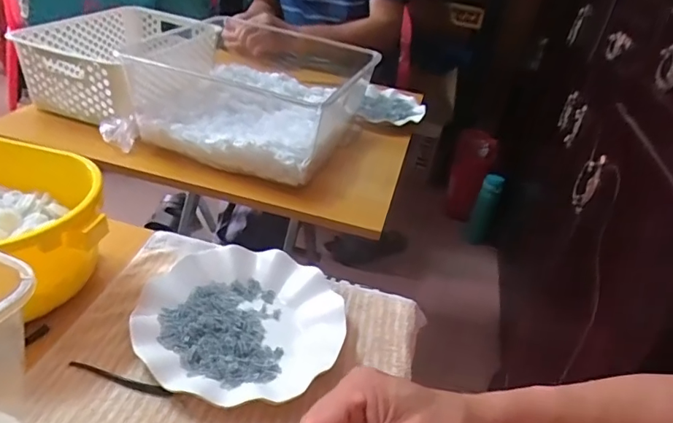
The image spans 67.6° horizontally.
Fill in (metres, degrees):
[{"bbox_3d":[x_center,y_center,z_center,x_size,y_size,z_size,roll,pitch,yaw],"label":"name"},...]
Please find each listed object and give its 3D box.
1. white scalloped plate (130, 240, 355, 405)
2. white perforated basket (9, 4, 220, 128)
[{"bbox_3d":[-0.084,0.097,0.461,0.176,0.023,0.183,6,33,-4],"label":"white scalloped plate"},{"bbox_3d":[-0.347,-0.257,0.850,0.222,0.096,0.310,13,32,6],"label":"white perforated basket"}]

